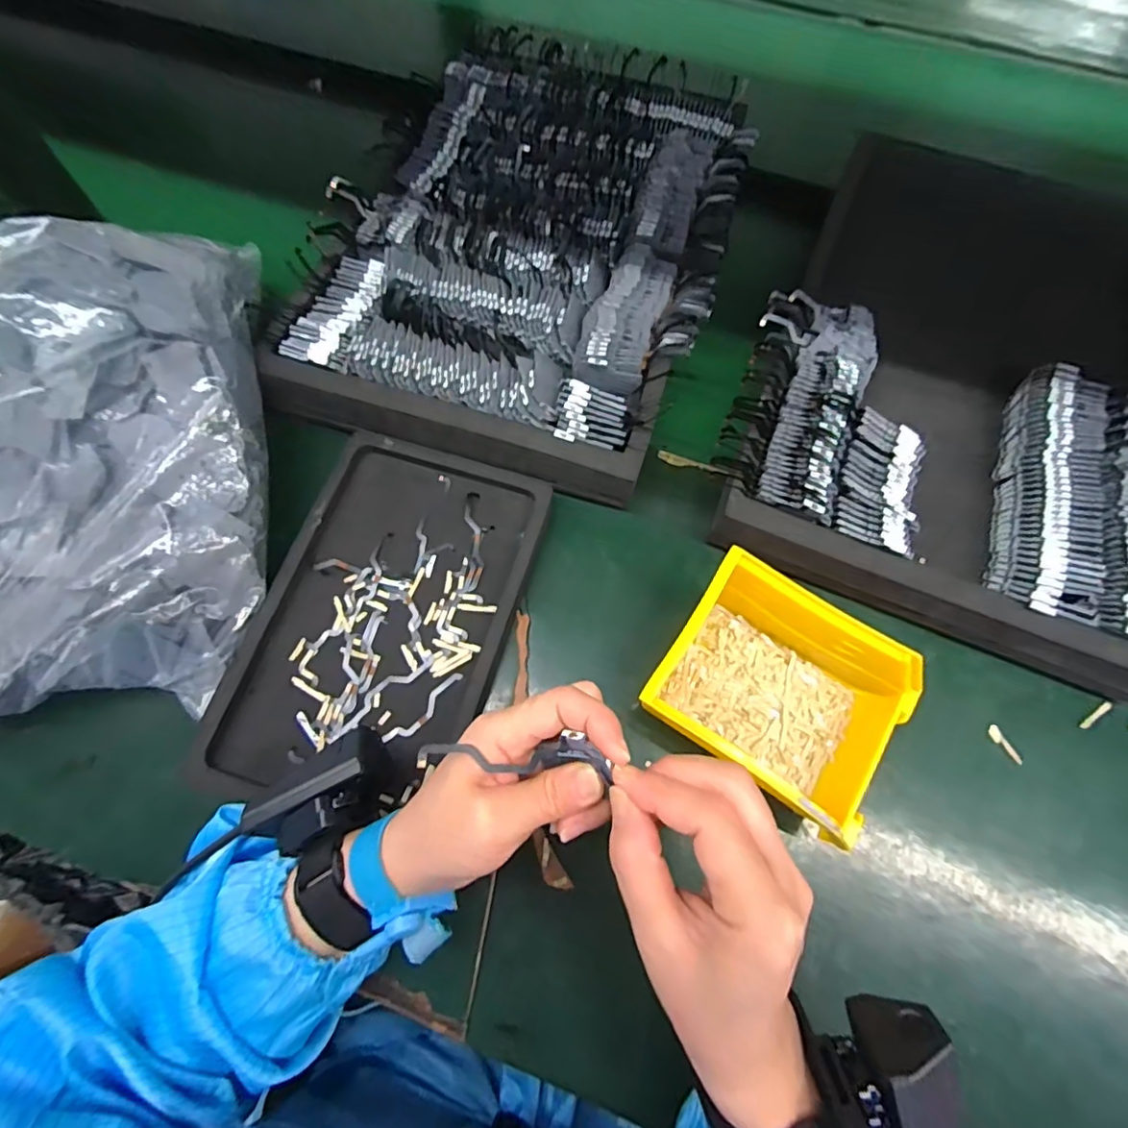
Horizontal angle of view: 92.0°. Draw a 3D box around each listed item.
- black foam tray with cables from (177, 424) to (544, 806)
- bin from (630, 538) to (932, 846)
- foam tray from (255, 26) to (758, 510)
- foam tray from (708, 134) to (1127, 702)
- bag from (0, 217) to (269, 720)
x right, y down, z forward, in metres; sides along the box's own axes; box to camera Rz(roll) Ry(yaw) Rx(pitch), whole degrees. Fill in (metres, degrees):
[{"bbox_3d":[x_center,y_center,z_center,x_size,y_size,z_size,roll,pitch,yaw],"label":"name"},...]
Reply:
[{"bbox_3d":[-0.120,0.037,0.364,0.161,0.026,0.245,17,69,5],"label":"black foam tray with cables"},{"bbox_3d":[0.127,0.078,0.325,0.136,0.075,0.103,32,71,11],"label":"bin"},{"bbox_3d":[-0.027,-0.270,0.467,0.306,0.065,0.427,16,68,5],"label":"foam tray"},{"bbox_3d":[0.321,-0.161,0.426,0.323,0.063,0.463,22,69,7],"label":"foam tray"},{"bbox_3d":[-0.341,-0.074,0.352,0.270,0.127,0.322,-5,68,-3],"label":"bag"}]

